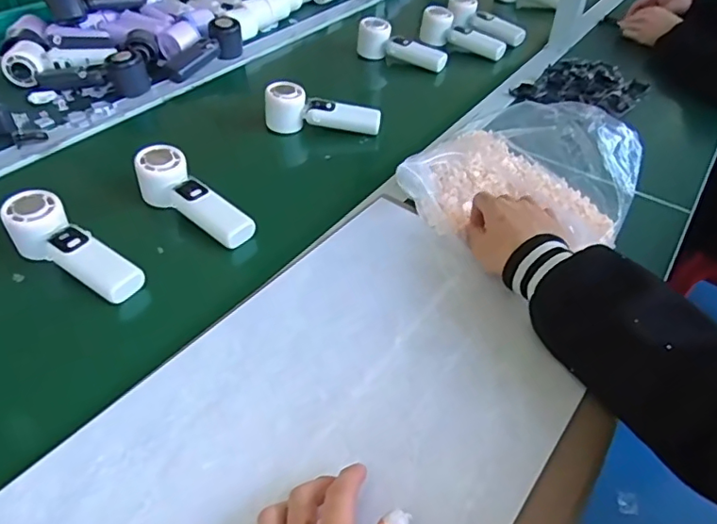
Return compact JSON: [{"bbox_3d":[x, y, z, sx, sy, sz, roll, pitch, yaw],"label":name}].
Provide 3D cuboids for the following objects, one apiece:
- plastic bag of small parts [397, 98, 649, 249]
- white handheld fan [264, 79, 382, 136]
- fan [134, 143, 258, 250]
[{"bbox_3d":[0.206,-0.114,0.642,0.230,0.085,0.257,27,49,19],"label":"plastic bag of small parts"},{"bbox_3d":[-0.052,-0.221,0.785,0.165,0.055,0.044,4,44,1],"label":"white handheld fan"},{"bbox_3d":[-0.194,-0.077,0.621,0.165,0.044,0.060,33,51,27],"label":"fan"}]

